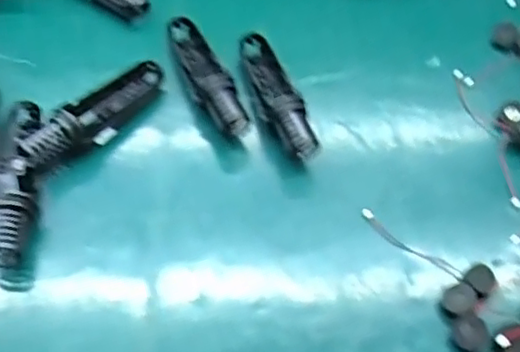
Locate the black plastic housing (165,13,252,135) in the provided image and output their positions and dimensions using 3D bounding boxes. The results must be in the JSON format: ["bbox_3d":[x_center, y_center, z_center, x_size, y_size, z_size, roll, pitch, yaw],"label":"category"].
[{"bbox_3d":[-0.041,-0.077,0.493,0.030,0.033,0.126,-20,58,-17],"label":"black plastic housing"}]

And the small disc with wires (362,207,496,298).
[{"bbox_3d":[0.110,0.045,0.423,0.094,0.009,0.023,36,60,20],"label":"small disc with wires"}]

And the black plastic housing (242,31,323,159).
[{"bbox_3d":[0.013,-0.063,0.488,0.027,0.031,0.124,-12,57,-12],"label":"black plastic housing"}]

